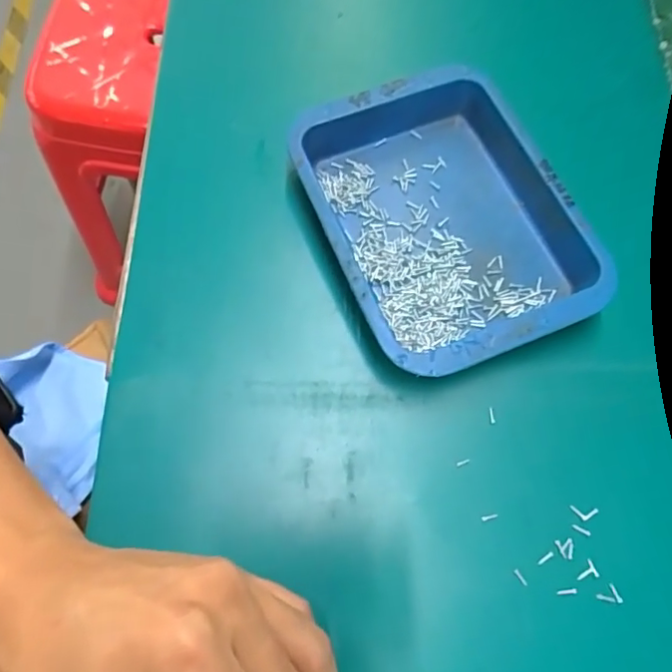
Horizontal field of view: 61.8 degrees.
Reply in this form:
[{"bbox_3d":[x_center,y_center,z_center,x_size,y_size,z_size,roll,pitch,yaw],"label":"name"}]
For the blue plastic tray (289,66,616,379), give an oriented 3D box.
[{"bbox_3d":[0.056,-0.061,0.286,0.119,0.026,0.155,-21,72,-7],"label":"blue plastic tray"}]

